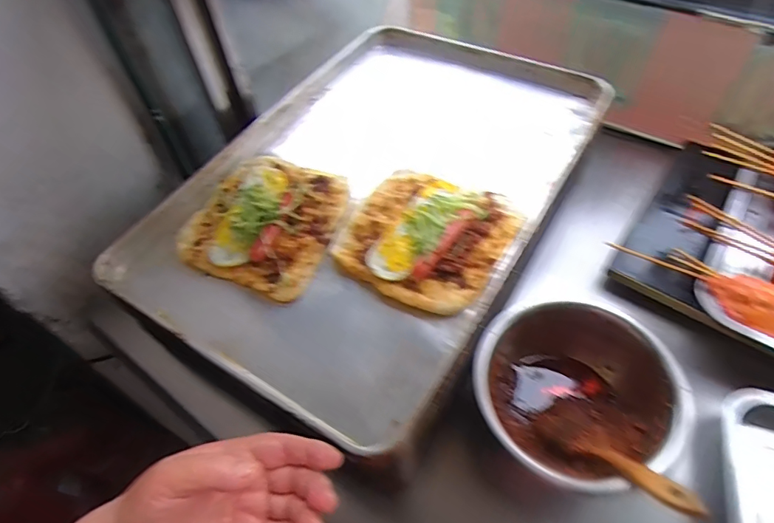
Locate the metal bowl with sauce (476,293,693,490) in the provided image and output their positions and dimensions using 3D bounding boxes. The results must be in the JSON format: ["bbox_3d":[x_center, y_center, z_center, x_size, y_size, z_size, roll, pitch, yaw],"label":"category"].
[{"bbox_3d":[0.188,0.146,0.490,0.188,0.104,0.161,10,54,11],"label":"metal bowl with sauce"}]

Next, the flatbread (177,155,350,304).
[{"bbox_3d":[-0.146,-0.056,0.569,0.181,0.029,0.192,18,56,16],"label":"flatbread"}]

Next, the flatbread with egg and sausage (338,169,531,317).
[{"bbox_3d":[0.044,-0.034,0.534,0.176,0.028,0.173,24,58,20],"label":"flatbread with egg and sausage"}]

